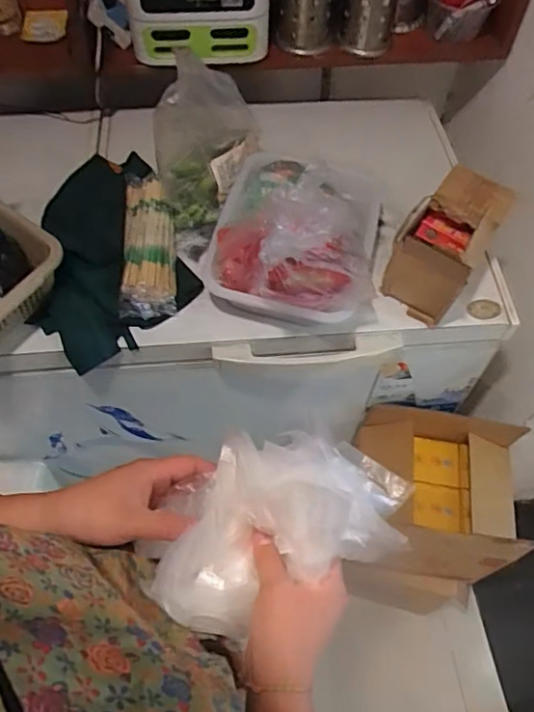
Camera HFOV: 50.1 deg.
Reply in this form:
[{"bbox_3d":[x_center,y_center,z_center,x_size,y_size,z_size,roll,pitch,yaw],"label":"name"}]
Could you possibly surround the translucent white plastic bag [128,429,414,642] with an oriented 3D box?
[{"bbox_3d":[0.009,0.130,0.470,0.222,0.097,0.122,-19,60,-13],"label":"translucent white plastic bag"}]

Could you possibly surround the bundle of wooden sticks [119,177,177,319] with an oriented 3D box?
[{"bbox_3d":[-0.200,-0.193,0.972,0.093,0.056,0.277,-2,58,-3],"label":"bundle of wooden sticks"}]

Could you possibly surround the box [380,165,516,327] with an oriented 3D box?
[{"bbox_3d":[0.276,-0.177,0.914,0.133,0.164,0.217,29,61,16],"label":"box"}]

